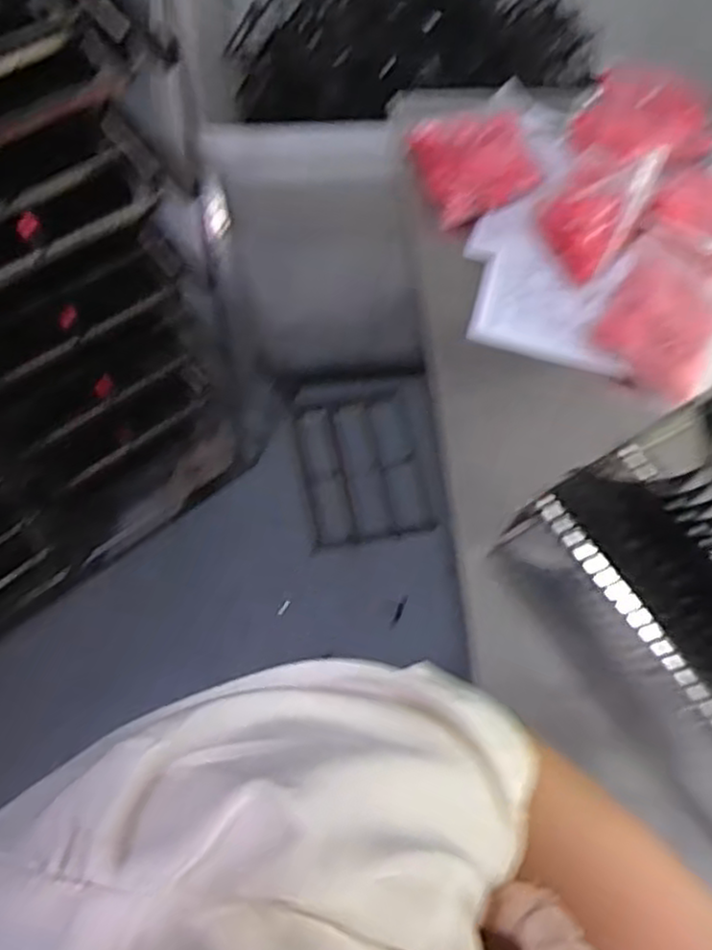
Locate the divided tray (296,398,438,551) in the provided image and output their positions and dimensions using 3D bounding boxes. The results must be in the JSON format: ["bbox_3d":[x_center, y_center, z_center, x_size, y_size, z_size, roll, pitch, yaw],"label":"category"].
[{"bbox_3d":[0.018,-0.010,1.477,0.234,0.021,0.278,-8,80,-4],"label":"divided tray"}]

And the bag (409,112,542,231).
[{"bbox_3d":[0.122,-0.317,0.774,0.114,0.028,0.119,-14,67,-10],"label":"bag"}]

